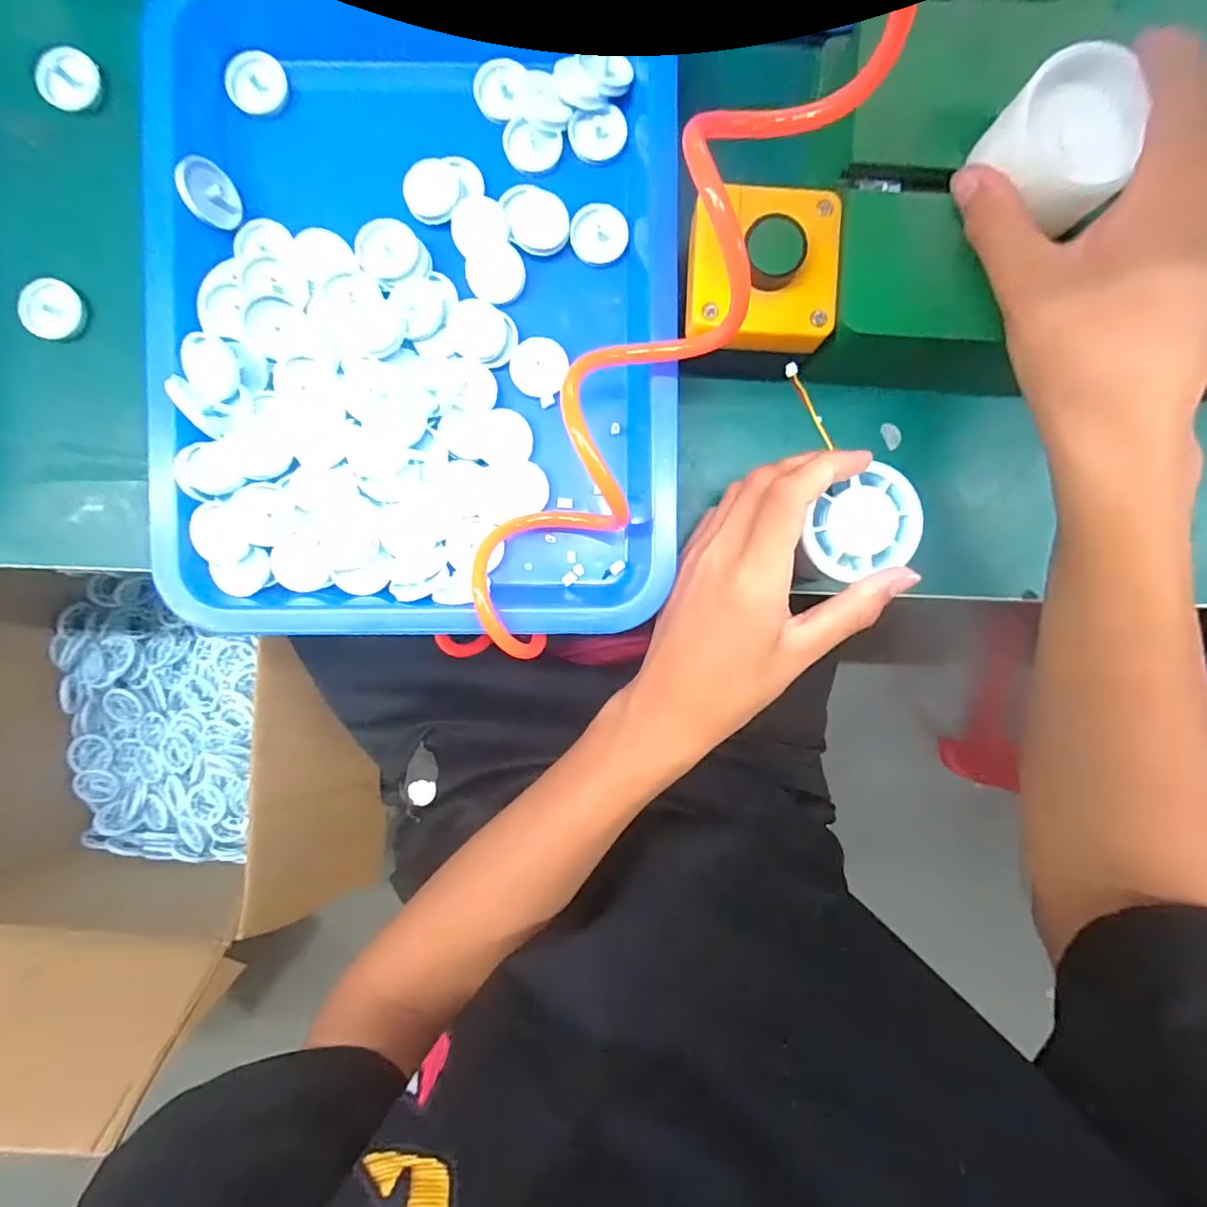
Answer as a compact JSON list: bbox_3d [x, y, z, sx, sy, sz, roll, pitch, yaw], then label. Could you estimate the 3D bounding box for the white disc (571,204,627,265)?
[{"bbox_3d":[-0.002,-0.202,0.315,0.030,0.005,0.031,0,90,-1],"label":"white disc"}]

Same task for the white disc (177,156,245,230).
[{"bbox_3d":[-0.202,-0.214,0.299,0.009,0.032,0.030,3,49,30],"label":"white disc"}]

